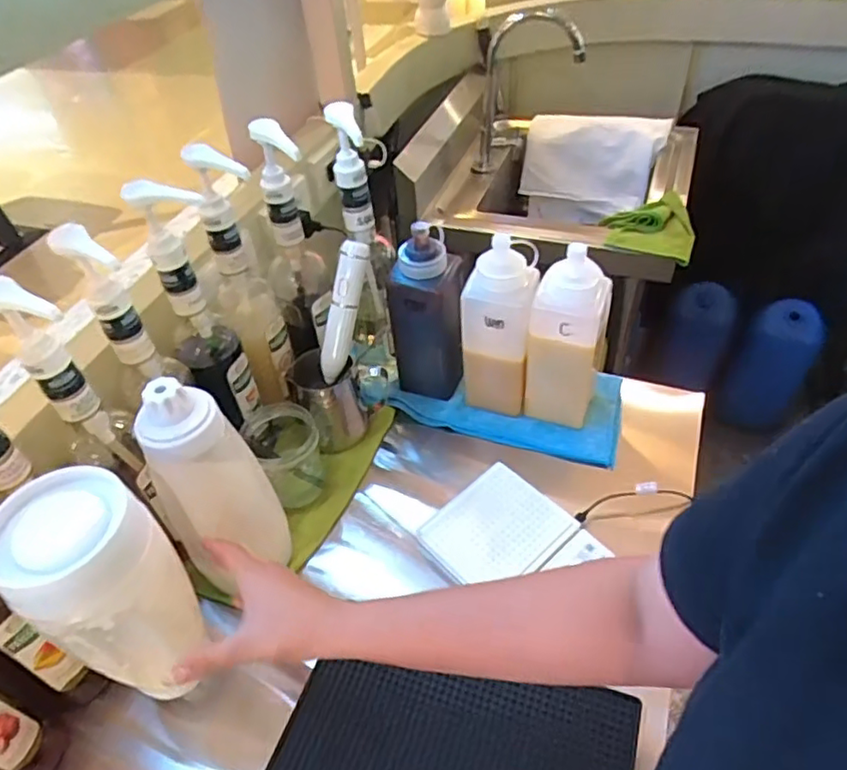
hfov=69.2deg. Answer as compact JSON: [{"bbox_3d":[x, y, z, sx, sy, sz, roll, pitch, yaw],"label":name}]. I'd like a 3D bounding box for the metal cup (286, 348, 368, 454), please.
[{"bbox_3d":[-0.121,0.020,0.786,0.076,0.108,0.084,-28,50,-21],"label":"metal cup"}]

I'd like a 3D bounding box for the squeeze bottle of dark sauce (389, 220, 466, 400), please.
[{"bbox_3d":[0.005,-0.082,0.780,0.092,0.231,0.070,-5,45,0],"label":"squeeze bottle of dark sauce"}]

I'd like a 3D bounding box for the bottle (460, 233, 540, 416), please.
[{"bbox_3d":[0.091,-0.062,0.752,0.086,0.235,0.070,2,46,7],"label":"bottle"}]

